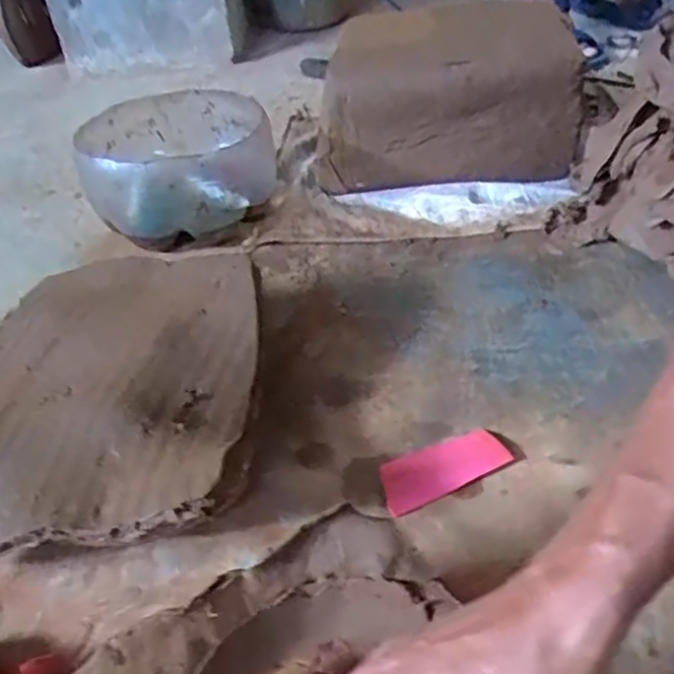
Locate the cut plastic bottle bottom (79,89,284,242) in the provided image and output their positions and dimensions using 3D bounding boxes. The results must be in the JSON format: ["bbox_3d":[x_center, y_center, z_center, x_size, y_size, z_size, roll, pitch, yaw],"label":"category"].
[{"bbox_3d":[-0.210,-0.225,0.916,0.241,0.130,0.251,-12,40,-7],"label":"cut plastic bottle bottom"}]

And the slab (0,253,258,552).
[{"bbox_3d":[-0.200,0.041,0.576,0.251,0.045,0.311,-4,40,3],"label":"slab"}]

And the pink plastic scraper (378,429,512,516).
[{"bbox_3d":[0.086,0.107,0.562,0.111,0.007,0.048,-21,42,-18],"label":"pink plastic scraper"}]

